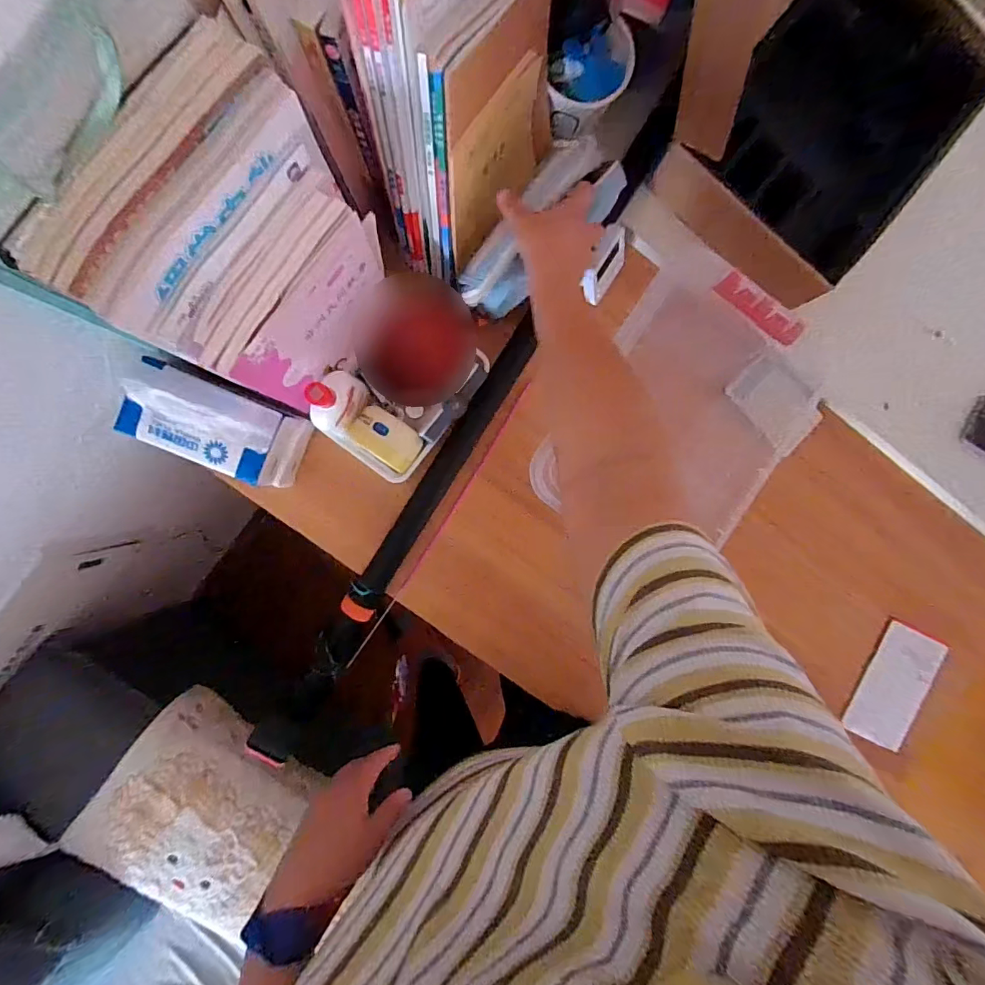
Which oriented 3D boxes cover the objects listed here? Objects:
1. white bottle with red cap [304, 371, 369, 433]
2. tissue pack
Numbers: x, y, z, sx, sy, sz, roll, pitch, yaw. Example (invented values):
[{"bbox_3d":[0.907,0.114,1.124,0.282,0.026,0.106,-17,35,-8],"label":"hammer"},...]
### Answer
[{"bbox_3d":[-0.173,-0.103,0.529,0.038,0.120,0.072,26,90,-5],"label":"white bottle with red cap"},{"bbox_3d":[-0.315,-0.076,0.547,0.167,0.118,0.090,24,90,-5],"label":"tissue pack"}]

